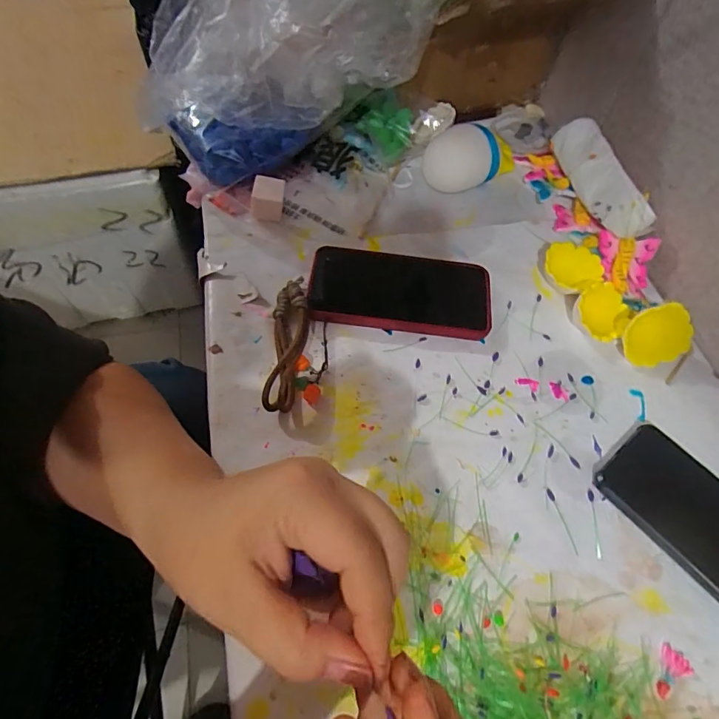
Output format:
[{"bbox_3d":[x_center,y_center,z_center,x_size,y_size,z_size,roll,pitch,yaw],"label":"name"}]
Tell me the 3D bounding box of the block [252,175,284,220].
[{"bbox_3d":[-0.093,-0.164,0.445,0.031,0.027,0.035,3,59,-3],"label":"block"}]

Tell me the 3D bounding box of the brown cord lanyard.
[{"bbox_3d":[-0.059,-0.017,0.367,0.031,0.024,0.134,1,59,-4],"label":"brown cord lanyard"}]

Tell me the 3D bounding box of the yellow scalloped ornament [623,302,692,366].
[{"bbox_3d":[0.258,-0.021,0.379,0.052,0.059,0.010,-20,27,18],"label":"yellow scalloped ornament"}]

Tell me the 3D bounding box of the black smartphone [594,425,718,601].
[{"bbox_3d":[0.259,0.126,0.316,0.077,0.010,0.163,-33,67,-22],"label":"black smartphone"}]

